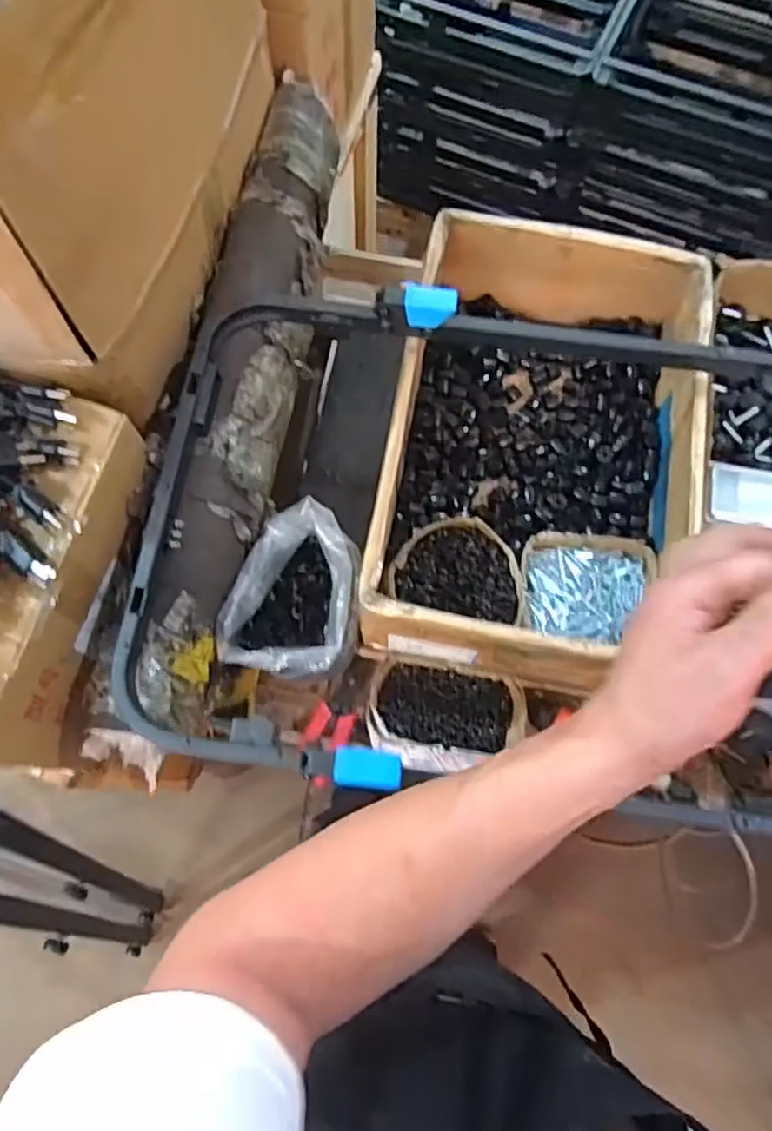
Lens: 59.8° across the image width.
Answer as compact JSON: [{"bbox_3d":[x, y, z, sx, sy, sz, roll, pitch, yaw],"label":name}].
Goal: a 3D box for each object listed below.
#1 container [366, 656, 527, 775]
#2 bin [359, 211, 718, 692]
[{"bbox_3d":[0.071,0.176,0.778,0.182,0.074,0.122,10,72,2],"label":"container"},{"bbox_3d":[0.186,-0.139,0.830,0.353,0.169,0.536,11,72,3],"label":"bin"}]

